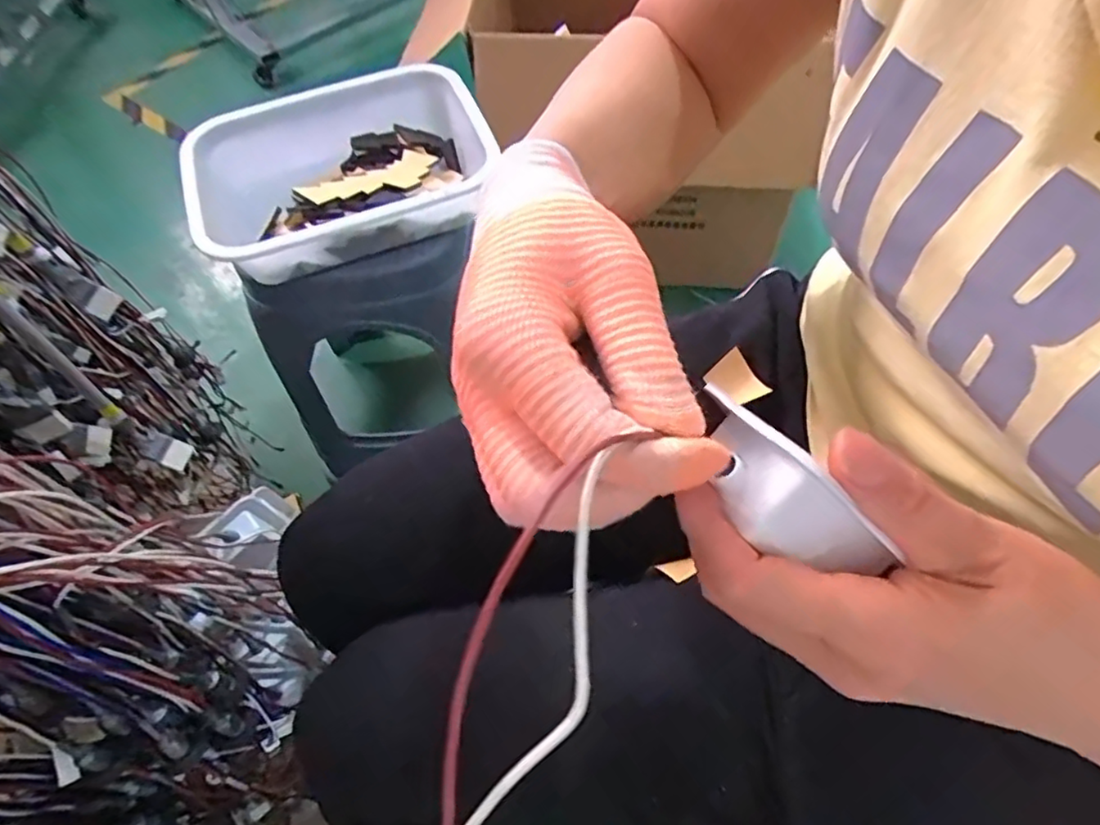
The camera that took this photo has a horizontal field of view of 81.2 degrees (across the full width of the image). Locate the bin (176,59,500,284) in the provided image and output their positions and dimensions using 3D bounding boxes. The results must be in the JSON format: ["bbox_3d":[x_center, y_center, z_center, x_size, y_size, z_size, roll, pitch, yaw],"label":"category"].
[{"bbox_3d":[-0.231,-0.262,0.738,0.325,0.102,0.240,-26,62,-12],"label":"bin"}]

